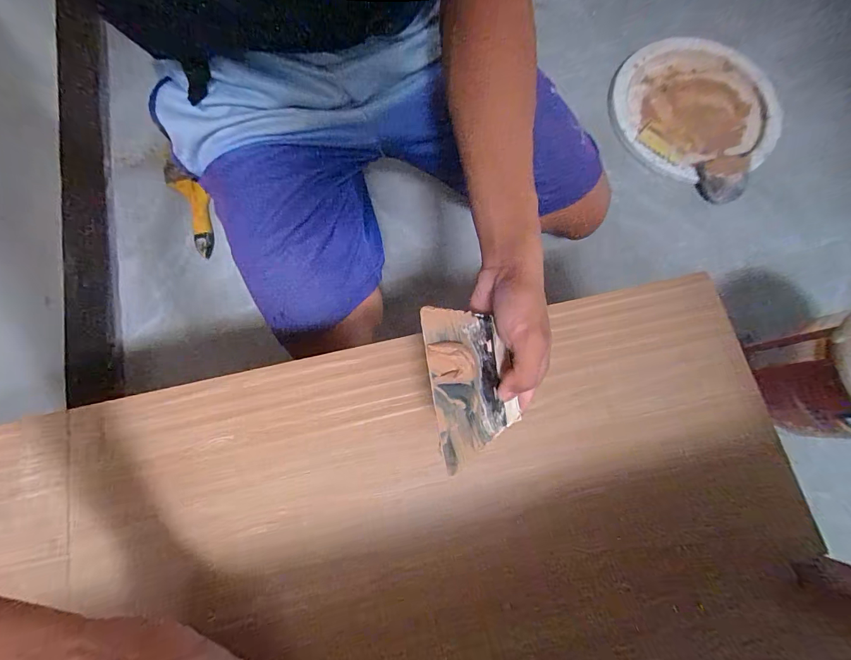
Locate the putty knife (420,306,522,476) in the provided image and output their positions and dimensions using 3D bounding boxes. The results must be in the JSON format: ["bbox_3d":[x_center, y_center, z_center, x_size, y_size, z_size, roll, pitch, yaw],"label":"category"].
[{"bbox_3d":[0.036,0.032,0.279,0.087,0.010,0.103,-16,95,-46],"label":"putty knife"}]

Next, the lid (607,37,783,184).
[{"bbox_3d":[0.486,-0.410,0.707,0.282,0.047,0.297,0,77,0],"label":"lid"}]

